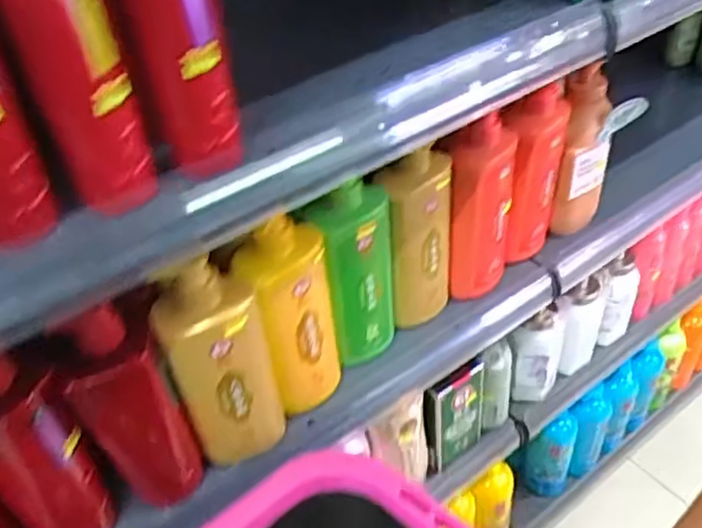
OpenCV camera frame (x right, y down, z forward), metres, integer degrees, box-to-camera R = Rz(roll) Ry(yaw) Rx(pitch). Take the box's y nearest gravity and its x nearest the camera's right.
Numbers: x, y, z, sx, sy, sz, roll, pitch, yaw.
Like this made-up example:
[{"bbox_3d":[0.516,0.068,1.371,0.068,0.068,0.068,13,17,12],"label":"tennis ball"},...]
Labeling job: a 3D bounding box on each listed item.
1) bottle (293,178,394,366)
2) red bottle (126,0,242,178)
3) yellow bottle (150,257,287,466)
[{"bbox_3d":[0.004,0.017,0.673,0.084,0.212,0.036,-30,49,-26],"label":"bottle"},{"bbox_3d":[-0.099,-0.135,0.376,0.050,0.196,0.032,-12,44,-9],"label":"red bottle"},{"bbox_3d":[-0.117,0.091,0.593,0.088,0.222,0.054,-19,45,-16],"label":"yellow bottle"}]

